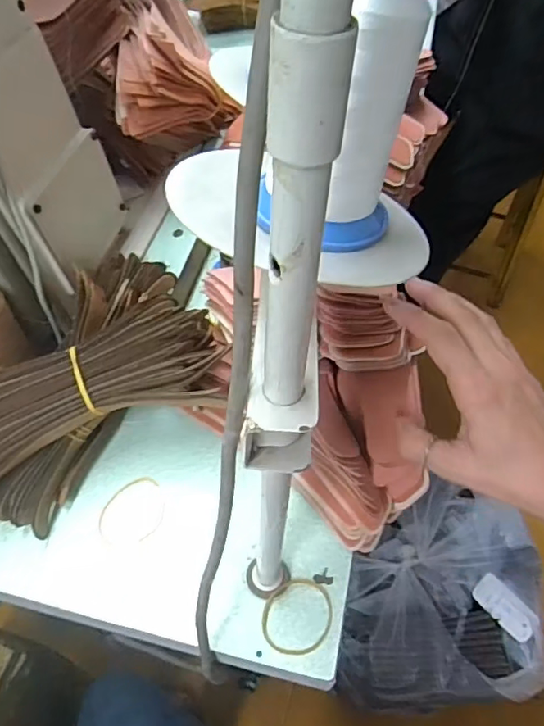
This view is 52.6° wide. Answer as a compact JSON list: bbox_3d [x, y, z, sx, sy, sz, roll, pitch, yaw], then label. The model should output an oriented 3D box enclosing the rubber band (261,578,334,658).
[{"bbox_3d":[0.017,0.170,0.370,0.048,0.005,0.047,2,57,-4],"label":"rubber band"}]

